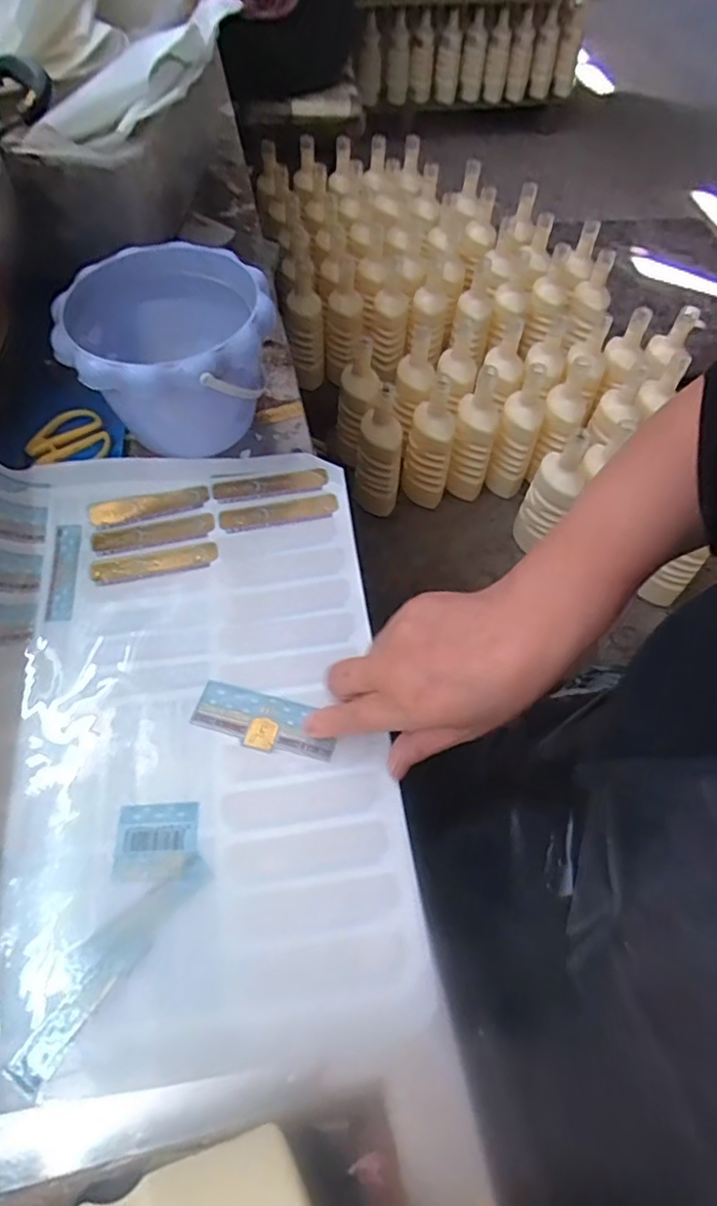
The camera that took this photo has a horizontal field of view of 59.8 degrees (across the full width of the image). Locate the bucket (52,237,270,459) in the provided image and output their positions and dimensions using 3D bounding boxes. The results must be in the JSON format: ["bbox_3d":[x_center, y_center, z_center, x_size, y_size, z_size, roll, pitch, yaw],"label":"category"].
[{"bbox_3d":[-0.147,-0.196,0.508,0.152,0.121,0.159,-4,59,-5],"label":"bucket"}]

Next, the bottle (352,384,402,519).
[{"bbox_3d":[0.039,-0.274,1.134,0.082,0.233,0.090,5,58,0],"label":"bottle"}]

